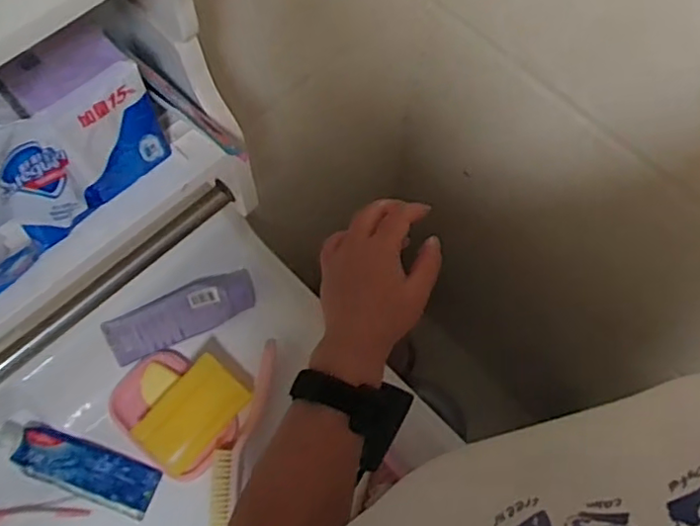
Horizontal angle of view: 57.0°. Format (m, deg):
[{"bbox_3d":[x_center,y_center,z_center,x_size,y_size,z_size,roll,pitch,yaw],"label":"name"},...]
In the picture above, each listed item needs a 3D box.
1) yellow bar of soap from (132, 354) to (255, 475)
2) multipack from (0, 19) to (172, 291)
[{"bbox_3d":[-0.166,0.157,0.682,0.071,0.023,0.113,37,72,13],"label":"yellow bar of soap"},{"bbox_3d":[-0.212,-0.054,0.395,0.074,0.114,0.190,42,73,15],"label":"multipack"}]

